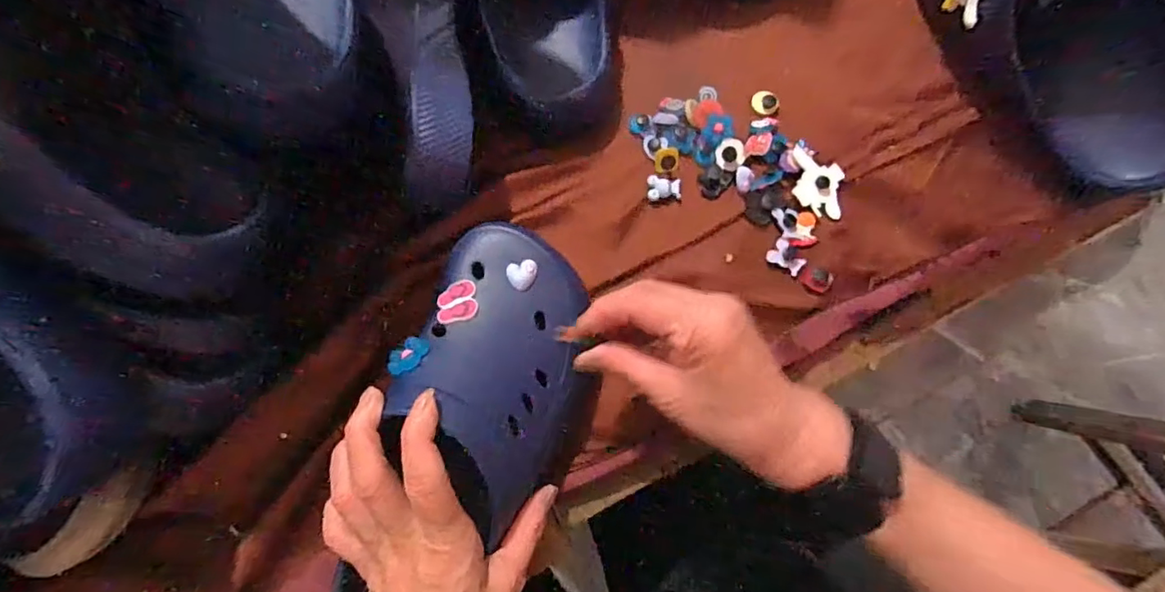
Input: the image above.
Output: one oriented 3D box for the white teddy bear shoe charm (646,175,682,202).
[{"bbox_3d":[0.062,-0.081,0.426,0.026,0.009,0.018,2,73,3],"label":"white teddy bear shoe charm"}]

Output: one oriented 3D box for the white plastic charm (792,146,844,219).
[{"bbox_3d":[0.178,-0.086,0.425,0.037,0.008,0.053,8,73,4],"label":"white plastic charm"}]

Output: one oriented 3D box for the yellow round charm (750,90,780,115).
[{"bbox_3d":[0.148,-0.156,0.453,0.021,0.009,0.020,-1,73,2],"label":"yellow round charm"}]

